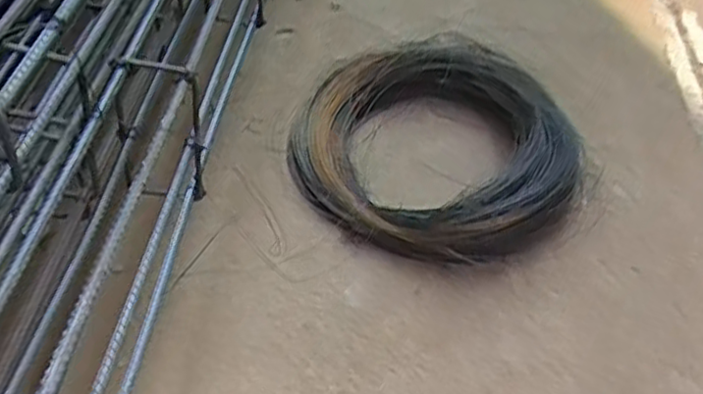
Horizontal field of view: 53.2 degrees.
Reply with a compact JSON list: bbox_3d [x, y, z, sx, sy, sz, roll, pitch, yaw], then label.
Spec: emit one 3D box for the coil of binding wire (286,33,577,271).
[{"bbox_3d":[0.097,-0.078,0.828,0.332,0.084,0.331,0,46,0],"label":"coil of binding wire"}]

